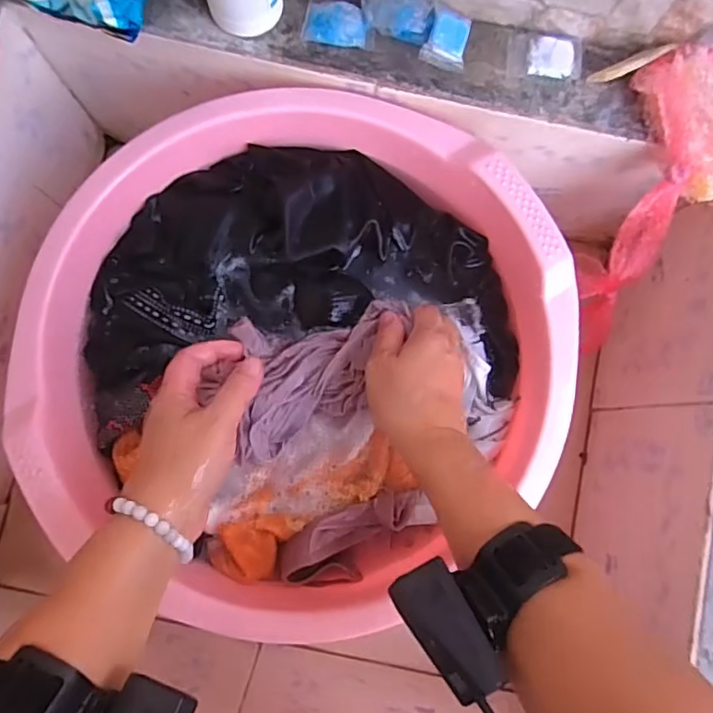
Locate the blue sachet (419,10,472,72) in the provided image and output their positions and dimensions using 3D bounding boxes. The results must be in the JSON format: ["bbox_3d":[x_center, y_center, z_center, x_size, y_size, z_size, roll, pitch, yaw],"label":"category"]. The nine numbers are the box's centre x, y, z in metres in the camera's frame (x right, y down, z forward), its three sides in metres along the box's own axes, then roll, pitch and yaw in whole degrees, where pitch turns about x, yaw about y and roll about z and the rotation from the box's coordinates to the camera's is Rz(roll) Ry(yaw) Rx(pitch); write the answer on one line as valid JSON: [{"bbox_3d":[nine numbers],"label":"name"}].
[{"bbox_3d":[0.068,-0.241,0.436,0.033,0.013,0.041,12,83,-1],"label":"blue sachet"}]

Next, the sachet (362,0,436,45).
[{"bbox_3d":[0.031,-0.265,0.438,0.056,0.013,0.034,10,83,-1],"label":"sachet"}]

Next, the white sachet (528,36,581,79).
[{"bbox_3d":[0.155,-0.233,0.442,0.041,0.004,0.034,8,83,-2],"label":"white sachet"}]

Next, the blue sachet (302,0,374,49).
[{"bbox_3d":[-0.013,-0.255,0.438,0.053,0.014,0.032,8,83,-2],"label":"blue sachet"}]

